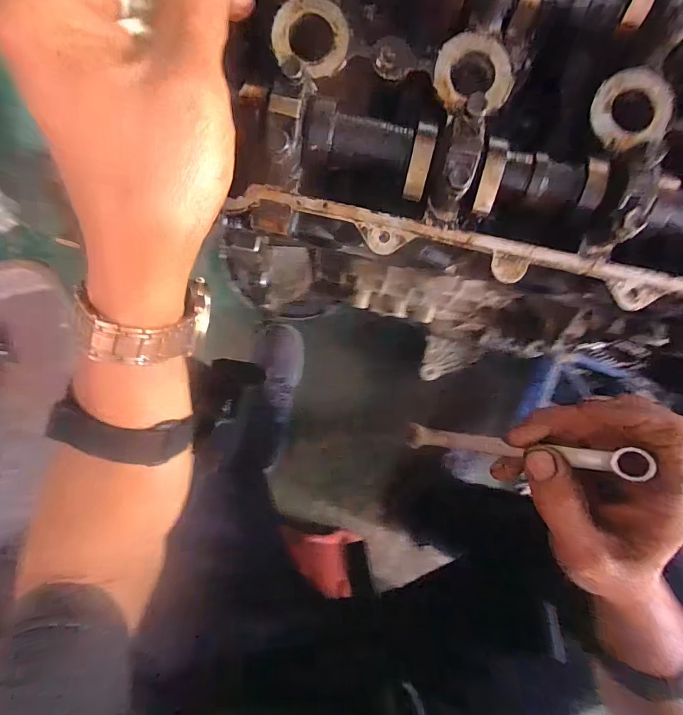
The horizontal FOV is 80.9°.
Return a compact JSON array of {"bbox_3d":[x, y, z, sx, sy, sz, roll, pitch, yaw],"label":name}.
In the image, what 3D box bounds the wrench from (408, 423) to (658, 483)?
[{"bbox_3d":[0.096,0.053,0.237,0.008,0.138,0.014,-7,92,-41],"label":"wrench"}]

